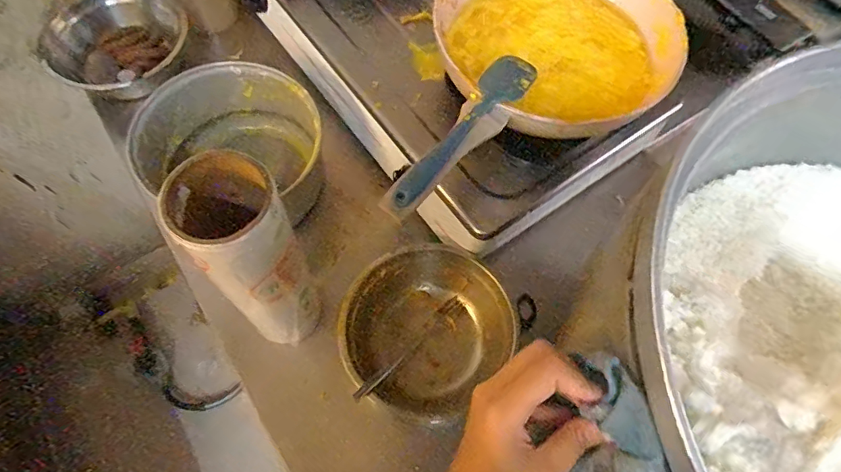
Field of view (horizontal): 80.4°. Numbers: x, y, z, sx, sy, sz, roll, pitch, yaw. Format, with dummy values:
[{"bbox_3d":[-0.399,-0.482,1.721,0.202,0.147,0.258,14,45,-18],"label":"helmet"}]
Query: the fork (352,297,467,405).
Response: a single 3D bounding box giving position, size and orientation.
[{"bbox_3d":[-0.017,0.154,0.676,0.196,0.022,0.020,-45,74,-1],"label":"fork"}]

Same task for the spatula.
[{"bbox_3d":[0.049,-0.115,0.518,0.046,0.033,0.243,33,68,12],"label":"spatula"}]

